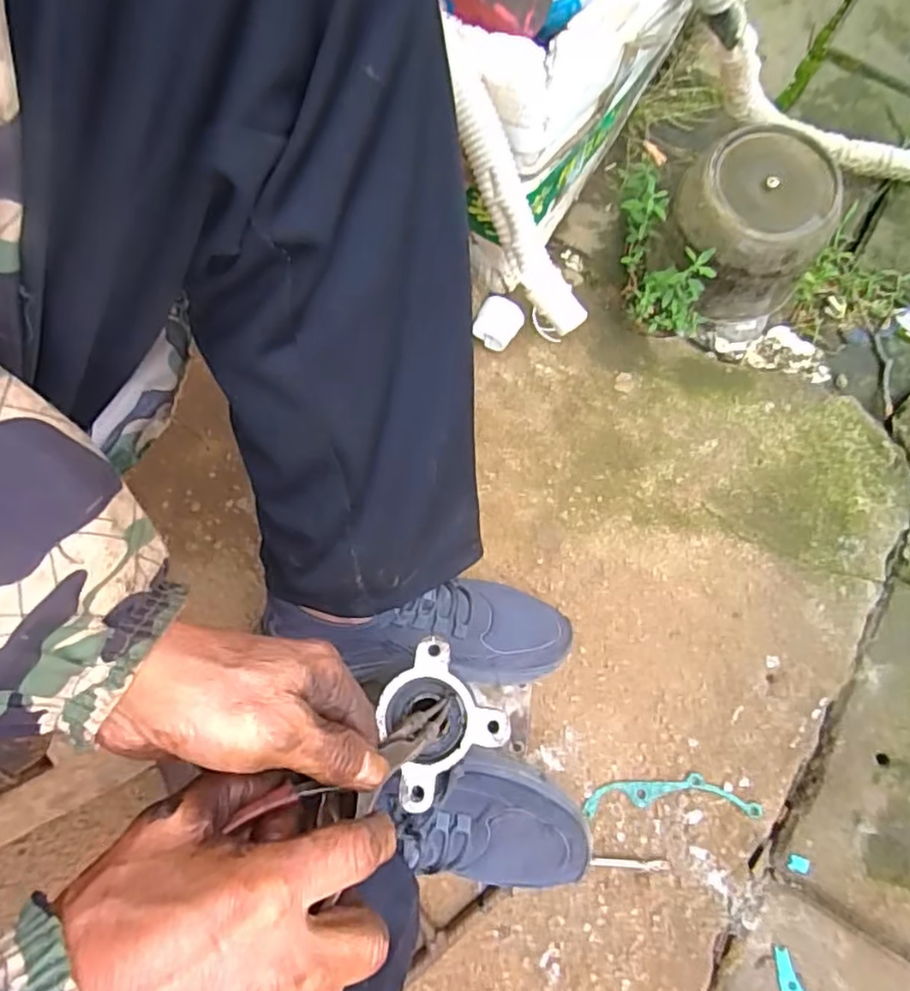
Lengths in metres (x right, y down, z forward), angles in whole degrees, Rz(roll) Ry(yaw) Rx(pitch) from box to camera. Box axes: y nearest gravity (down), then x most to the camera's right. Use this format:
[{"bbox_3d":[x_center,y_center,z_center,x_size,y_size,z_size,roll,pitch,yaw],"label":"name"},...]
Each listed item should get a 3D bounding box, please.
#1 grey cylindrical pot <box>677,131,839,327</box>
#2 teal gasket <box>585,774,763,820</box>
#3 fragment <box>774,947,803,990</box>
[{"bbox_3d":[0.283,-0.258,0.623,0.127,0.124,0.147,-42,78,-10],"label":"grey cylindrical pot"},{"bbox_3d":[0.185,0.257,0.548,0.147,0.005,0.033,-1,74,1],"label":"teal gasket"},{"bbox_3d":[0.272,0.394,0.509,0.019,0.005,0.060,-26,78,-8],"label":"fragment"}]

